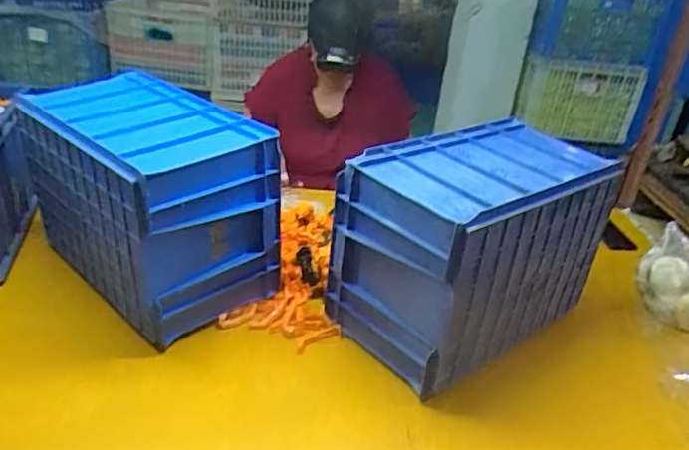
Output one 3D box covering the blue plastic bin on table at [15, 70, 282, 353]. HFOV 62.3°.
[{"bbox_3d":[-0.388,-0.075,1.127,0.276,0.321,0.503,-22,40,-40],"label":"blue plastic bin on table"}]

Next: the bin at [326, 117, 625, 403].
[{"bbox_3d":[0.248,0.033,1.087,0.480,0.330,0.291,-19,37,-37],"label":"bin"}]

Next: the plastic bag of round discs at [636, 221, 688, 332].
[{"bbox_3d":[0.732,0.122,1.244,0.095,0.144,0.221,6,29,1],"label":"plastic bag of round discs"}]

